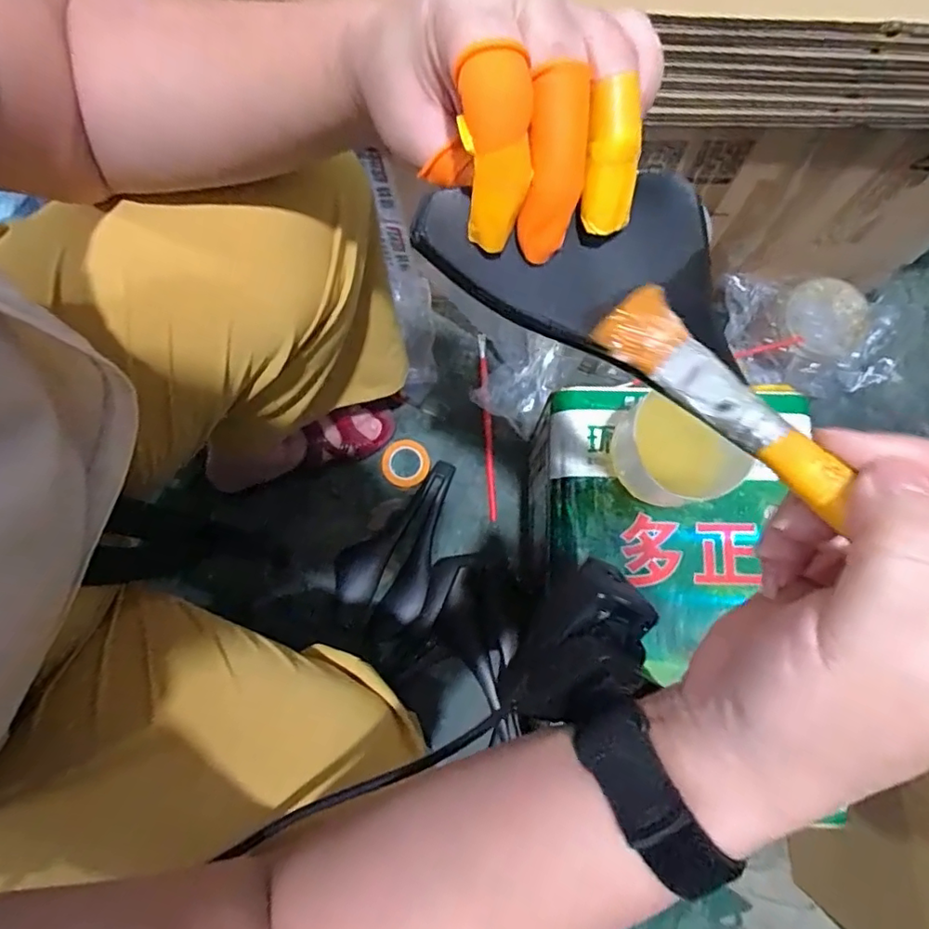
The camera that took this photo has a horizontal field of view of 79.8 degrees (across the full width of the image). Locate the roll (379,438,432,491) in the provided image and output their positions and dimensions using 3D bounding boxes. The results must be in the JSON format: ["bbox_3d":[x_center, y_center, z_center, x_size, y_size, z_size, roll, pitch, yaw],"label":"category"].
[{"bbox_3d":[-0.076,0.000,0.726,0.063,0.022,0.062,0,79,1],"label":"roll"}]

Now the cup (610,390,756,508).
[{"bbox_3d":[0.172,-0.009,0.442,0.090,0.081,0.099,0,79,1],"label":"cup"}]

